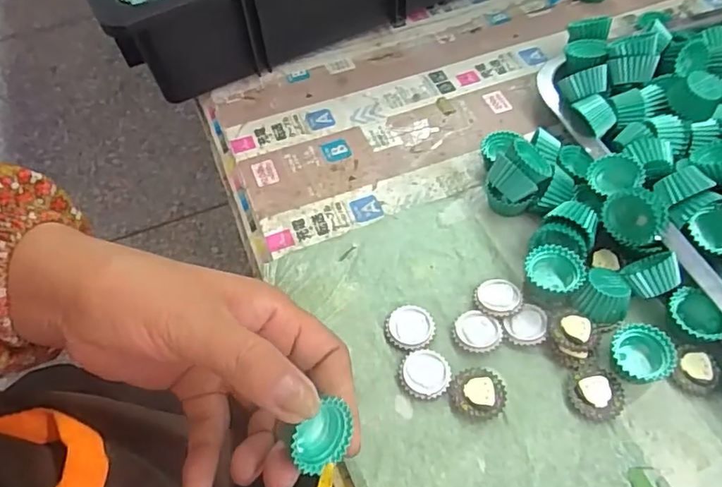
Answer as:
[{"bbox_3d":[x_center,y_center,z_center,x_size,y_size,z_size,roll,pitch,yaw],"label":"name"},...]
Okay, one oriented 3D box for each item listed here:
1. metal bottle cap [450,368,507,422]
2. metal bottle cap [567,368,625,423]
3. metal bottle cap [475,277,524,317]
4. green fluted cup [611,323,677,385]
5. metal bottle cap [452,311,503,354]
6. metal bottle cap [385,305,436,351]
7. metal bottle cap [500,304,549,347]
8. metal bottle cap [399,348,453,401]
[{"bbox_3d":[0.063,0.080,0.301,0.028,0.005,0.028,-1,55,2],"label":"metal bottle cap"},{"bbox_3d":[0.125,0.080,0.298,0.027,0.007,0.029,-1,55,2],"label":"metal bottle cap"},{"bbox_3d":[0.081,0.032,0.333,0.027,0.005,0.027,-1,55,2],"label":"metal bottle cap"},{"bbox_3d":[0.154,0.061,0.303,0.028,0.013,0.032,5,55,7],"label":"green fluted cup"},{"bbox_3d":[0.067,0.050,0.320,0.027,0.004,0.025,-1,55,2],"label":"metal bottle cap"},{"bbox_3d":[0.029,0.048,0.325,0.027,0.004,0.028,-1,55,2],"label":"metal bottle cap"},{"bbox_3d":[0.095,0.047,0.320,0.027,0.004,0.022,-20,56,-11],"label":"metal bottle cap"},{"bbox_3d":[0.036,0.071,0.308,0.028,0.004,0.027,-1,55,2],"label":"metal bottle cap"}]

